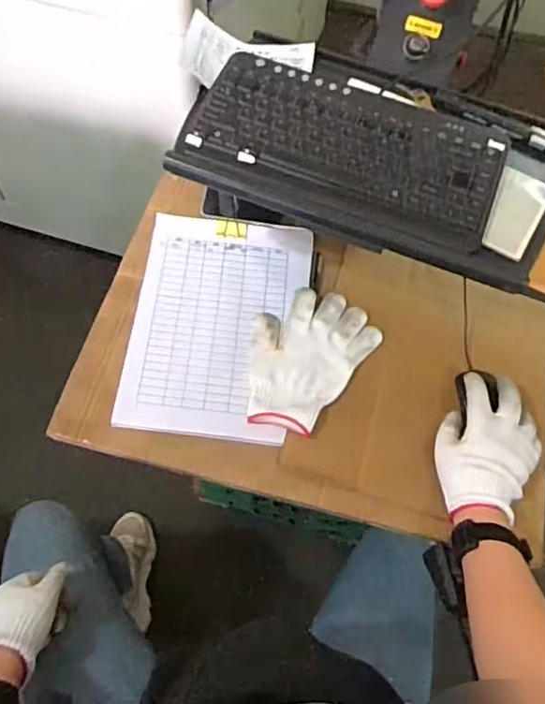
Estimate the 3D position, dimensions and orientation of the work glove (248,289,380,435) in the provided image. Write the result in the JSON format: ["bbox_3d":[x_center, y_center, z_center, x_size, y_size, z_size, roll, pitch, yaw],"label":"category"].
[{"bbox_3d":[0.033,0.001,0.712,0.131,0.020,0.189,34,66,13],"label":"work glove"}]

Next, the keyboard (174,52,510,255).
[{"bbox_3d":[0.077,-0.215,0.618,0.313,0.023,0.178,18,64,6],"label":"keyboard"}]

